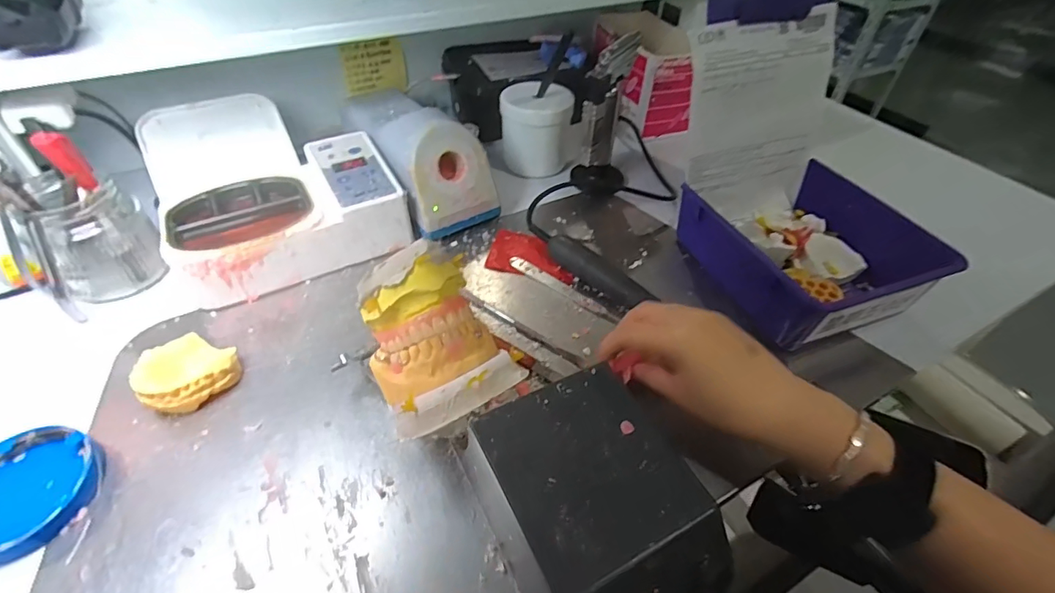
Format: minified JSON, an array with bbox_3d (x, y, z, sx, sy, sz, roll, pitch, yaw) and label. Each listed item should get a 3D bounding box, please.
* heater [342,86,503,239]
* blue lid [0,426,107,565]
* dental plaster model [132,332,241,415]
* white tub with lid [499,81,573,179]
[{"bbox_3d":[-0.120,-0.156,0.497,0.080,0.092,0.207,-26,51,-25],"label":"heater"},{"bbox_3d":[-0.302,0.114,0.283,0.074,0.015,0.077,1,45,-1],"label":"blue lid"},{"bbox_3d":[-0.242,0.054,0.338,0.058,0.025,0.057,1,45,-1],"label":"dental plaster model"},{"bbox_3d":[0.010,-0.185,0.540,0.078,0.084,0.062,5,45,3],"label":"white tub with lid"}]

